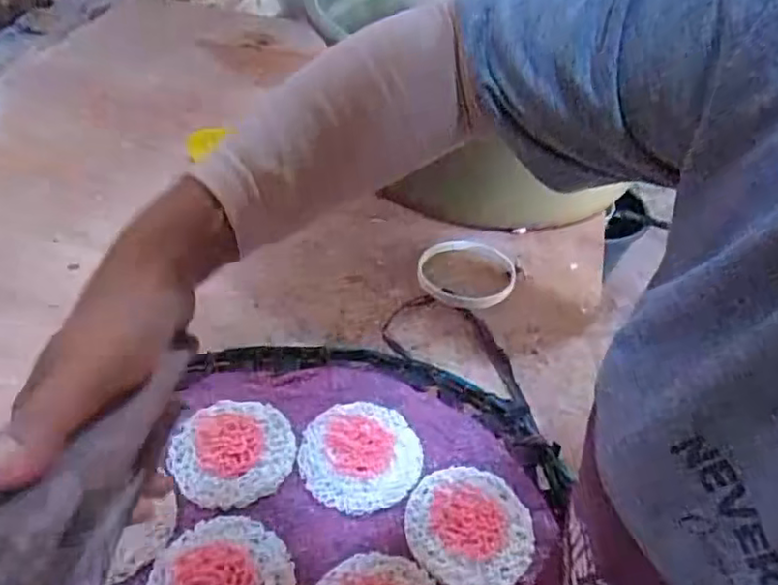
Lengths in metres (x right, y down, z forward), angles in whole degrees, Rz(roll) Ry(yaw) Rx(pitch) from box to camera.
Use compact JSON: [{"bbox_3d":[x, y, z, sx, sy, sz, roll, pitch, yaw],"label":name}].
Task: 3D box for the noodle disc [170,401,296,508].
[{"bbox_3d":[-0.106,0.105,0.440,0.080,0.006,0.078,3,42,-3],"label":"noodle disc"}]

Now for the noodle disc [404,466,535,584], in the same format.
[{"bbox_3d":[0.051,0.146,0.411,0.077,0.004,0.079,3,42,-3],"label":"noodle disc"}]

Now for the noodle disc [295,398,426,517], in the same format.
[{"bbox_3d":[-0.020,0.109,0.444,0.080,0.005,0.079,3,42,-3],"label":"noodle disc"}]

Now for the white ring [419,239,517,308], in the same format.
[{"bbox_3d":[0.073,-0.023,0.611,0.089,0.010,0.102,12,42,6],"label":"white ring"}]

